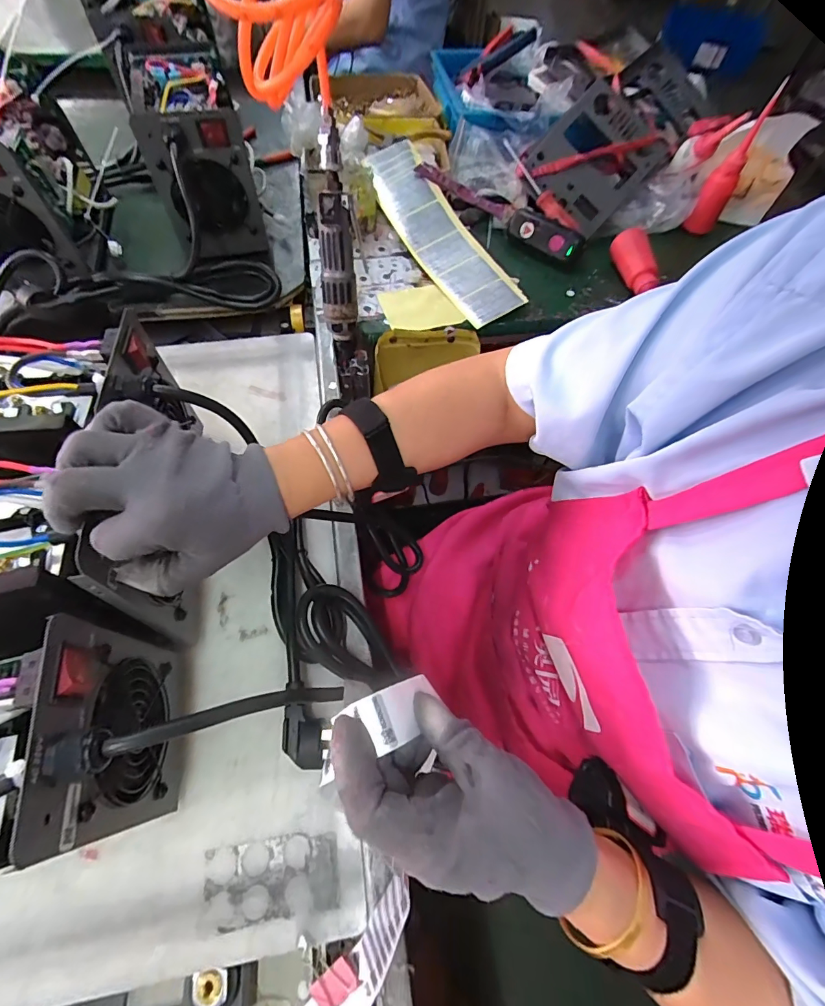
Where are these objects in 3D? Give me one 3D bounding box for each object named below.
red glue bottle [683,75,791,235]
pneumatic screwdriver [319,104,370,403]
[{"bbox_3d":[0.501,-0.524,0.660,0.048,0.180,0.048,30,43,11],"label":"red glue bottle"},{"bbox_3d":[-0.085,-0.266,0.505,0.052,0.286,0.039,-8,40,-7],"label":"pneumatic screwdriver"}]

